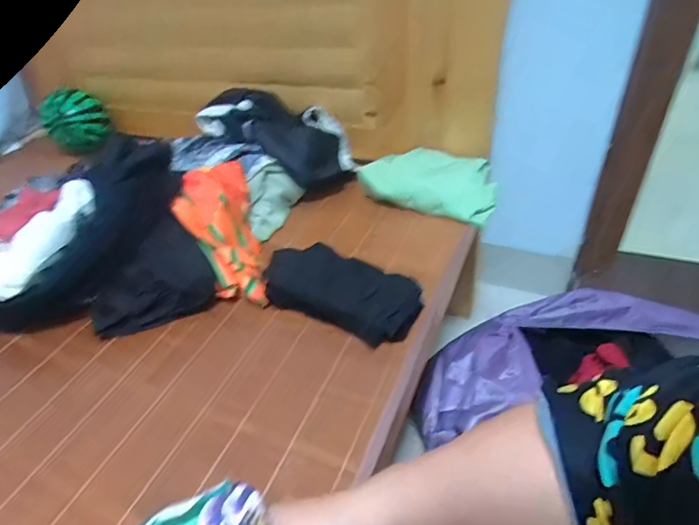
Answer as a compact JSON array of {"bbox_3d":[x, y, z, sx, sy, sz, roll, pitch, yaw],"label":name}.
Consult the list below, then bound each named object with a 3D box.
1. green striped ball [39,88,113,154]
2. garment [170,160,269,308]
[{"bbox_3d":[-0.641,-0.335,1.051,0.130,0.109,0.119,-4,44,4],"label":"green striped ball"},{"bbox_3d":[-0.180,-0.036,0.652,0.106,0.073,0.239,-18,66,-11],"label":"garment"}]

